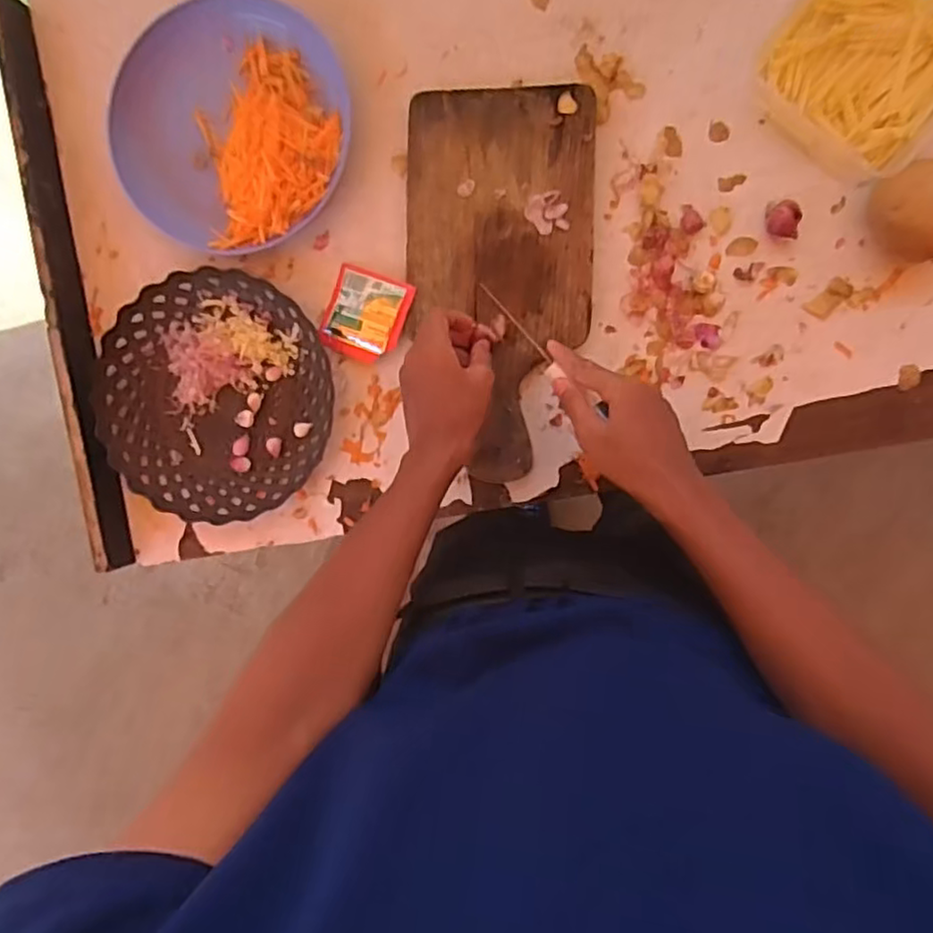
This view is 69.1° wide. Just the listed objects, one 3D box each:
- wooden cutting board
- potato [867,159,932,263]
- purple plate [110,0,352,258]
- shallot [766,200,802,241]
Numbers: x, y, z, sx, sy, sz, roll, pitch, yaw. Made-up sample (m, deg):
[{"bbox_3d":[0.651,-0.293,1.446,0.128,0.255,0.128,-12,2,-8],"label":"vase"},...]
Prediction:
[{"bbox_3d":[0.027,-0.163,0.606,0.165,0.017,0.338,2,95,5],"label":"wooden cutting board"},{"bbox_3d":[0.373,-0.207,0.559,0.066,0.059,0.077,-22,91,16],"label":"potato"},{"bbox_3d":[-0.214,-0.308,0.616,0.205,0.050,0.217,0,95,5],"label":"purple plate"},{"bbox_3d":[0.271,-0.211,0.581,0.026,0.022,0.034,12,96,4],"label":"shallot"}]

